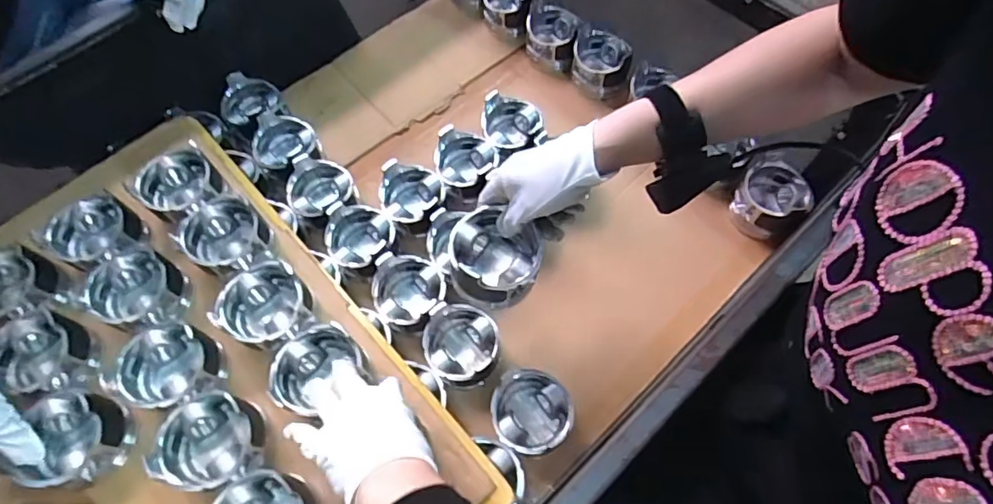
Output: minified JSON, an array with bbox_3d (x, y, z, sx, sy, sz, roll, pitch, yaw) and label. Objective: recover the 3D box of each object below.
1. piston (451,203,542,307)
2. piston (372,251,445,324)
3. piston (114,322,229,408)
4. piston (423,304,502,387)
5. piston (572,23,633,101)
[{"bbox_3d":[-0.002,0.004,0.506,0.084,0.057,0.084,-1,64,2],"label":"piston"},{"bbox_3d":[-0.106,0.046,0.653,0.084,0.057,0.080,-1,64,2],"label":"piston"},{"bbox_3d":[-0.331,0.120,0.557,0.080,0.073,0.083,-1,64,2],"label":"piston"},{"bbox_3d":[-0.040,0.110,0.629,0.085,0.062,0.092,-1,64,2],"label":"piston"},{"bbox_3d":[0.162,-0.294,0.831,0.088,0.052,0.093,10,65,8],"label":"piston"}]

